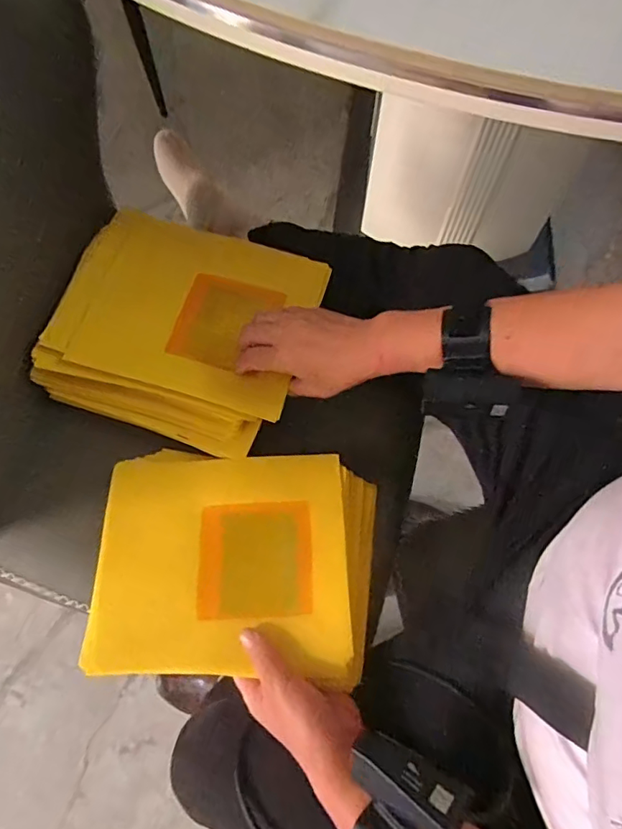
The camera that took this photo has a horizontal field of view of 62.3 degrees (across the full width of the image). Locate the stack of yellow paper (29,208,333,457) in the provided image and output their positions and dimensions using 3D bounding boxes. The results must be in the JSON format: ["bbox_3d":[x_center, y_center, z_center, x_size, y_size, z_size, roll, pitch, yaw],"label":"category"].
[{"bbox_3d":[-0.133,-0.095,0.548,0.249,0.048,0.226,17,70,4],"label":"stack of yellow paper"}]

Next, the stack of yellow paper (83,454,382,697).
[{"bbox_3d":[-0.065,0.128,0.471,0.243,0.050,0.196,4,70,-1],"label":"stack of yellow paper"}]

